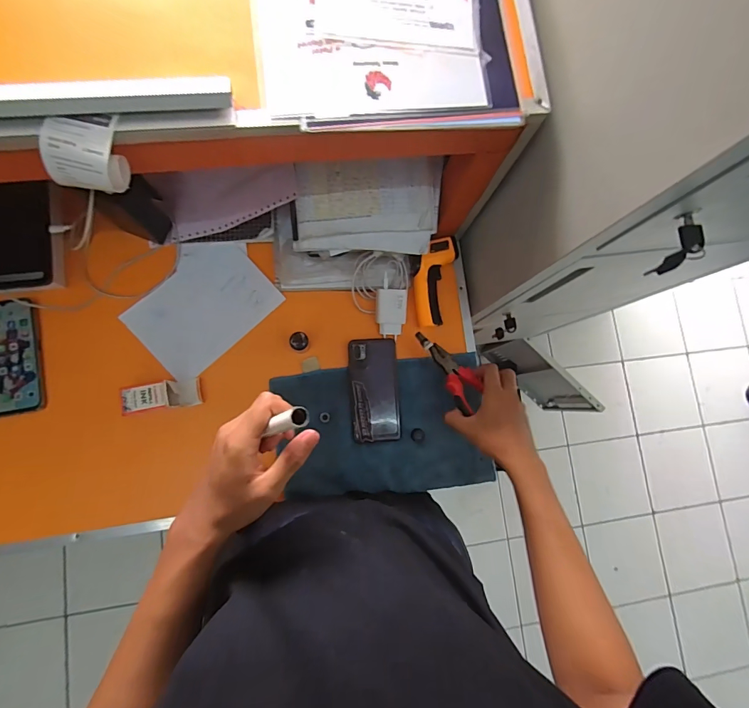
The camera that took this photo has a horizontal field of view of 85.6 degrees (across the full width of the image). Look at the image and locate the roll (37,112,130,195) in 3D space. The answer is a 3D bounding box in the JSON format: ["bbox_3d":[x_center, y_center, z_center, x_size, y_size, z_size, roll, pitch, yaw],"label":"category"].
[{"bbox_3d":[-0.260,-0.181,0.366,0.061,0.038,0.061,1,111,-7],"label":"roll"}]

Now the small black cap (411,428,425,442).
[{"bbox_3d":[0.070,0.130,0.649,0.022,0.005,0.020,2,81,-6],"label":"small black cap"}]

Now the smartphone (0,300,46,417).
[{"bbox_3d":[-0.538,0.006,0.594,0.078,0.012,0.163,-7,82,-7],"label":"smartphone"}]

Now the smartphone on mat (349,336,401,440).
[{"bbox_3d":[0.001,0.056,0.646,0.077,0.009,0.160,-3,81,-6],"label":"smartphone on mat"}]

